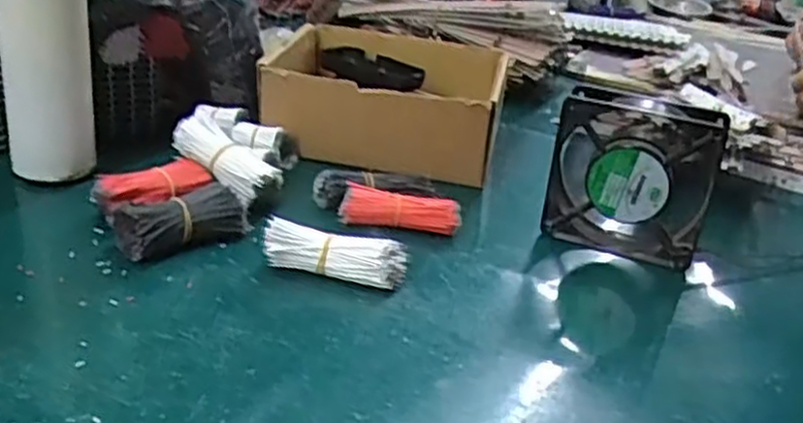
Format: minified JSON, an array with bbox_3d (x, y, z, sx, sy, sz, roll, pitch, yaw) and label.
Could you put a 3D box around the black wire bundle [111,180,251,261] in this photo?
[{"bbox_3d":[-0.163,0.004,0.561,0.097,0.036,0.049,-16,32,-38],"label":"black wire bundle"}]

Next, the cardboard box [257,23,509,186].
[{"bbox_3d":[-0.011,-0.129,0.808,0.236,0.079,0.243,8,25,5],"label":"cardboard box"}]

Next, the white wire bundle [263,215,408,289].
[{"bbox_3d":[-0.048,0.031,0.542,0.100,0.033,0.027,9,25,9],"label":"white wire bundle"}]

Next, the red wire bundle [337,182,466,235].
[{"bbox_3d":[-0.001,0.001,0.606,0.094,0.027,0.028,9,25,9],"label":"red wire bundle"}]

